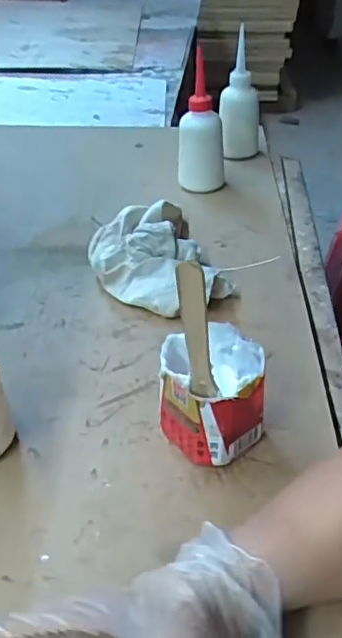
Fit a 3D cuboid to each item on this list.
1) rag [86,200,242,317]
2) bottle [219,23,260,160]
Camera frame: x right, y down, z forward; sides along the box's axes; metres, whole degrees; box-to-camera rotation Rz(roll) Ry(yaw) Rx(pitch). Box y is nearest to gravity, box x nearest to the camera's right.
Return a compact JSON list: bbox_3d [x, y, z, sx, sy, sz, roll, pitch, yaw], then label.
[{"bbox_3d":[-0.018,-0.072,0.590,0.126,0.057,0.181,-11,38,-15],"label":"rag"},{"bbox_3d":[0.102,-0.315,0.809,0.059,0.163,0.047,5,37,6],"label":"bottle"}]

